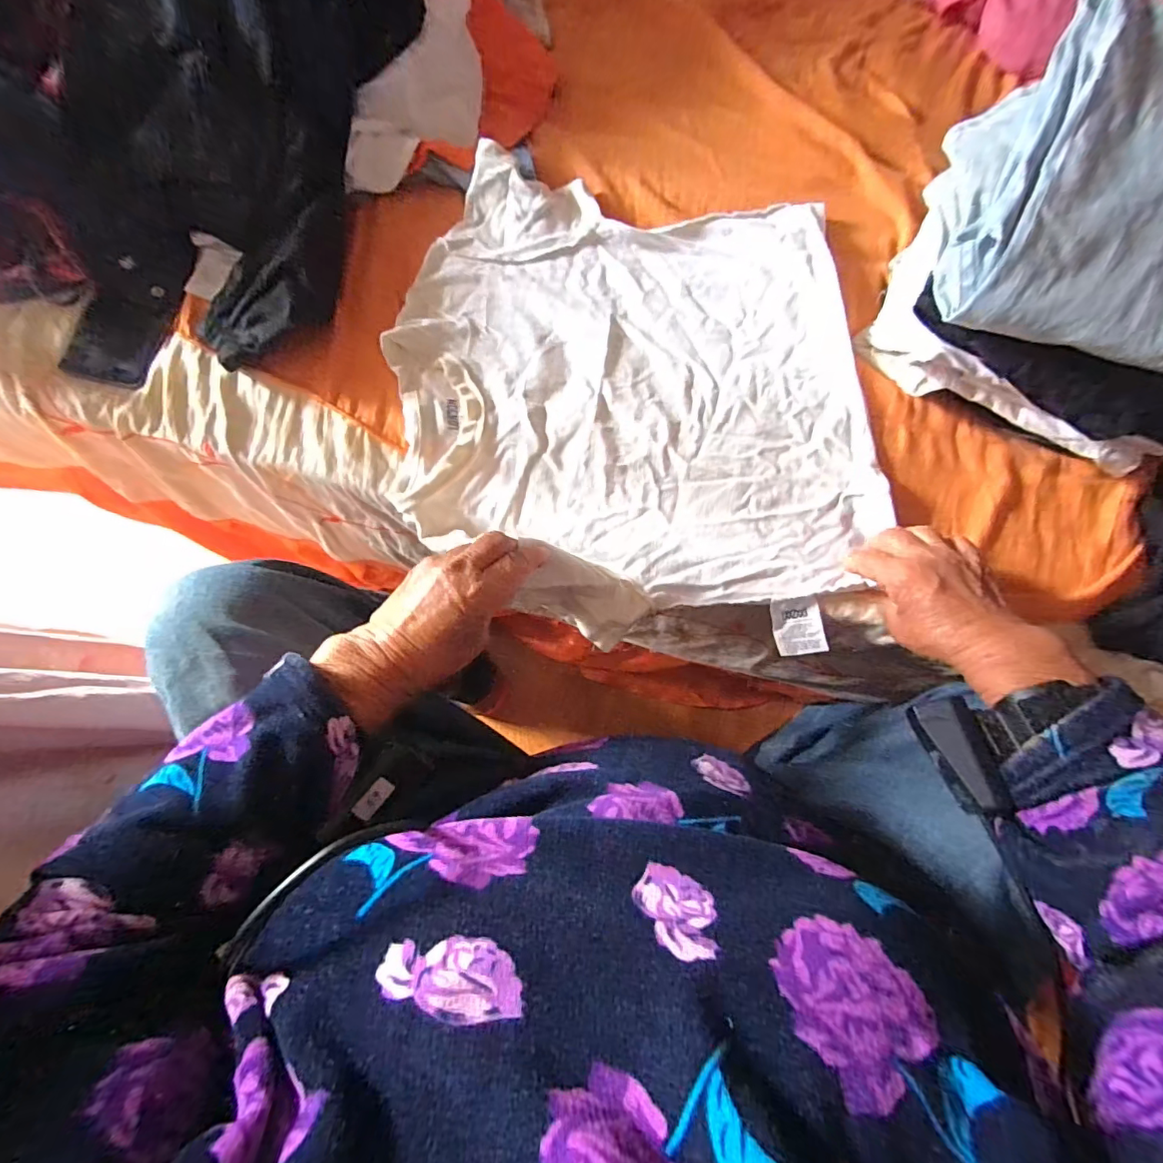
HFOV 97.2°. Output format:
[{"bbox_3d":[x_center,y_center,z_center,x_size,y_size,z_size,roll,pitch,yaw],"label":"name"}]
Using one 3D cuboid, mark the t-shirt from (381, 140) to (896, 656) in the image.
[{"bbox_3d":[0.050,-0.181,0.478,0.429,0.042,0.438,1,75,0],"label":"t-shirt"}]

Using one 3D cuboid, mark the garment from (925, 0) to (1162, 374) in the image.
[{"bbox_3d":[0.414,-0.283,0.372,0.254,0.088,0.249,12,75,3],"label":"garment"}]

